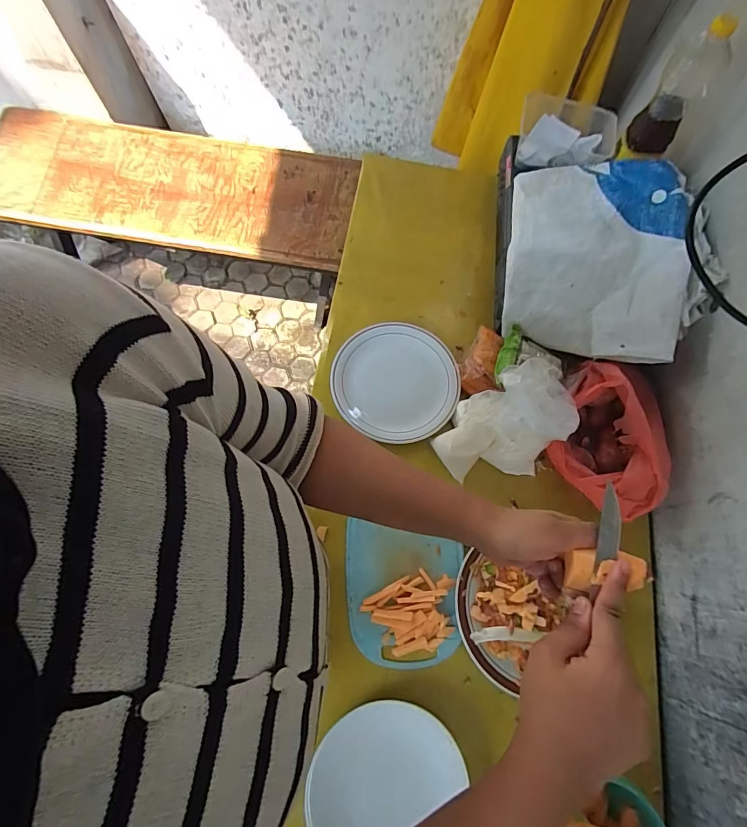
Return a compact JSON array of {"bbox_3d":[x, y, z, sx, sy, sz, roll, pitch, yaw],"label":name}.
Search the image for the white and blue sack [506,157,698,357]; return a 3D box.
[{"bbox_3d":[0.363,-0.270,0.695,0.249,0.107,0.343,9,71,2],"label":"white and blue sack"}]

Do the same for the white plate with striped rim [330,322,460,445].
[{"bbox_3d":[0.042,-0.062,0.738,0.216,0.036,0.211,0,71,-1],"label":"white plate with striped rim"}]

